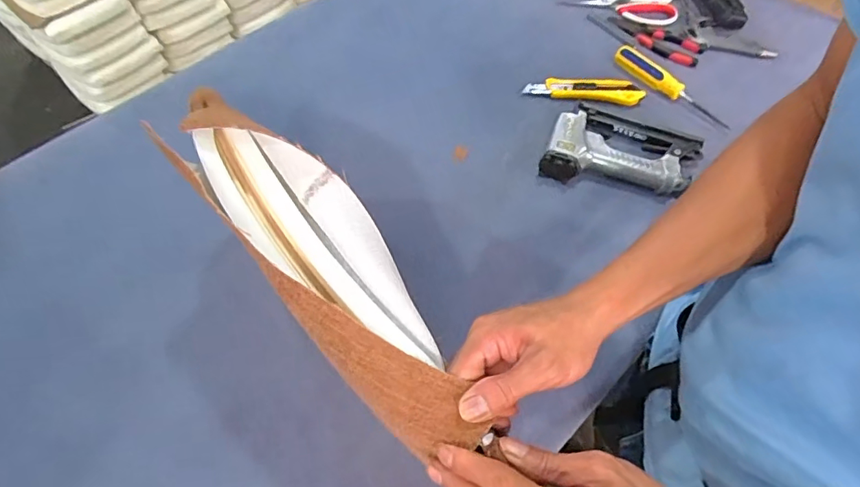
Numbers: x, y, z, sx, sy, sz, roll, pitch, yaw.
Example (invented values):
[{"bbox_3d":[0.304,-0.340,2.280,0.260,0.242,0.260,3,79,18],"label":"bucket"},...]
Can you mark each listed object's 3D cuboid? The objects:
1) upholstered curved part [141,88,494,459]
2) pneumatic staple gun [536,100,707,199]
[{"bbox_3d":[-0.087,-0.001,0.376,0.086,0.046,0.350,-33,73,-23],"label":"upholstered curved part"},{"bbox_3d":[0.256,-0.128,0.674,0.198,0.040,0.126,11,59,7],"label":"pneumatic staple gun"}]

